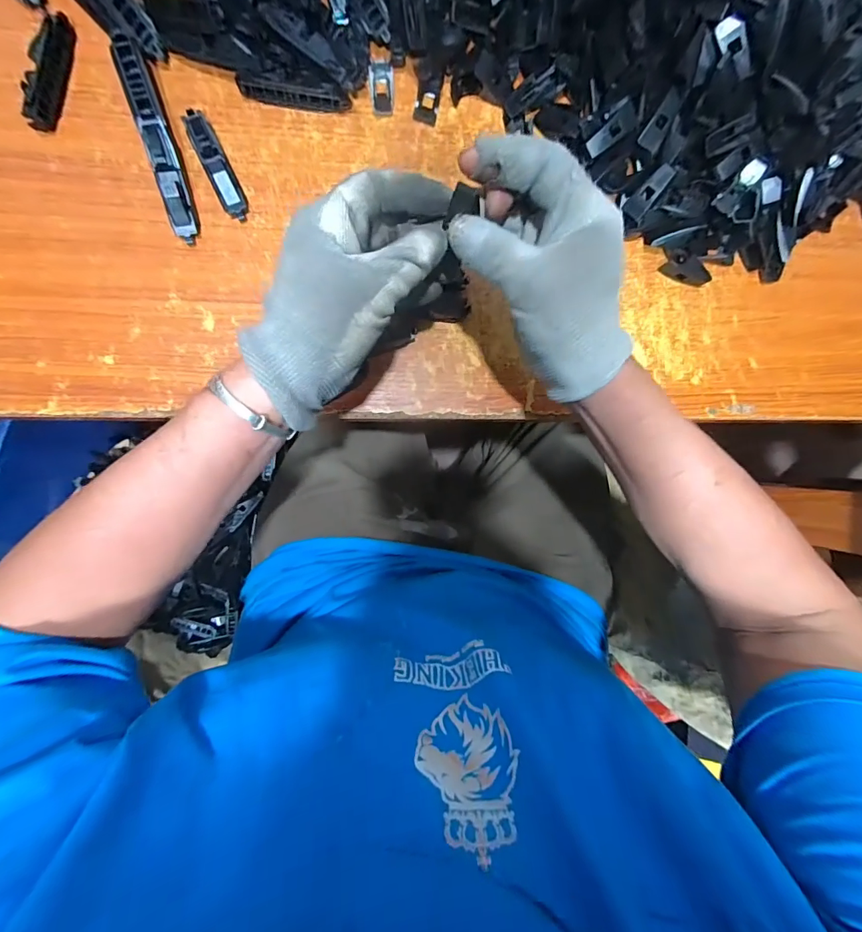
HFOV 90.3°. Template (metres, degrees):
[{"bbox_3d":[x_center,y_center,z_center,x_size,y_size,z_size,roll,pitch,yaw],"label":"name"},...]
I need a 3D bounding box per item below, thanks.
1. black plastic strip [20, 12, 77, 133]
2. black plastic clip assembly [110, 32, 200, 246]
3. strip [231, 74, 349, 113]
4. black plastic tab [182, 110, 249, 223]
[{"bbox_3d":[-0.276,-0.283,0.306,0.020,0.016,0.081,12,91,-6],"label":"black plastic strip"},{"bbox_3d":[-0.197,-0.235,0.310,0.020,0.029,0.132,-16,94,-5],"label":"black plastic clip assembly"},{"bbox_3d":[-0.104,-0.284,0.328,0.082,0.015,0.011,4,92,-6],"label":"strip"},{"bbox_3d":[-0.161,-0.227,0.322,0.019,0.017,0.081,-25,95,-5],"label":"black plastic tab"}]

